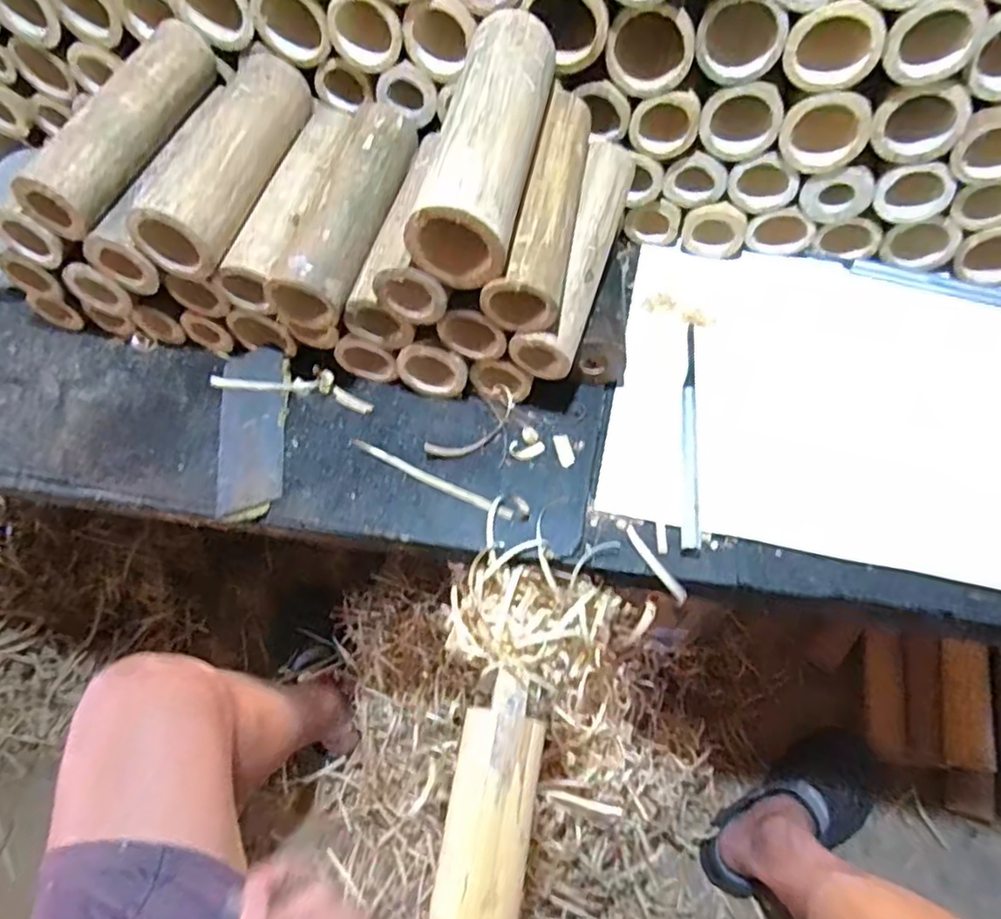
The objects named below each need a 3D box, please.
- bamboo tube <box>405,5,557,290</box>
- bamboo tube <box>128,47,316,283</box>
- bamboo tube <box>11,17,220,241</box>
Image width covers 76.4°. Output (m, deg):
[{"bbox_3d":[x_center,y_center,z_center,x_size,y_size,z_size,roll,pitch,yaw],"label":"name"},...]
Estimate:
[{"bbox_3d":[-0.006,-0.201,0.389,0.052,0.053,0.187,10,66,5],"label":"bamboo tube"},{"bbox_3d":[-0.193,-0.220,0.451,0.049,0.059,0.184,14,66,7],"label":"bamboo tube"},{"bbox_3d":[-0.261,-0.238,0.447,0.041,0.052,0.183,19,67,9],"label":"bamboo tube"}]

